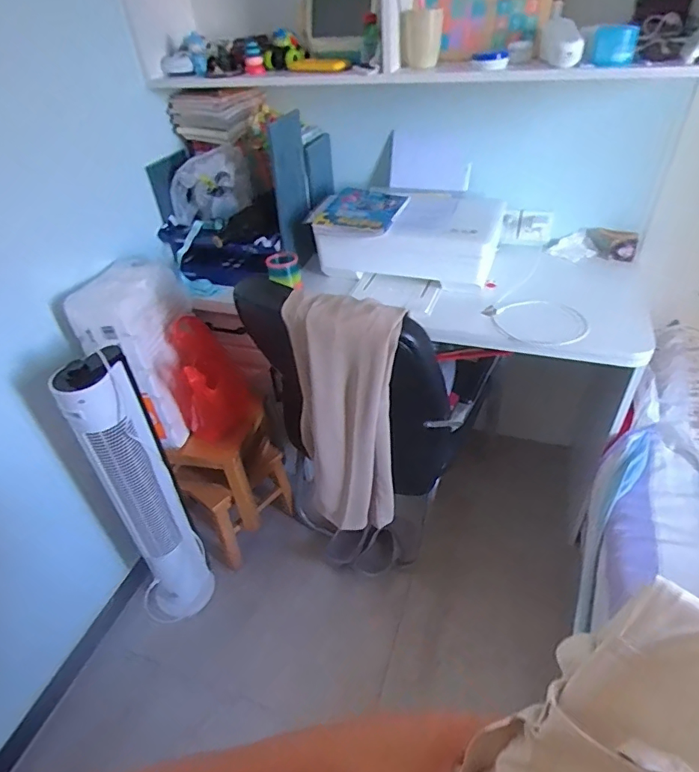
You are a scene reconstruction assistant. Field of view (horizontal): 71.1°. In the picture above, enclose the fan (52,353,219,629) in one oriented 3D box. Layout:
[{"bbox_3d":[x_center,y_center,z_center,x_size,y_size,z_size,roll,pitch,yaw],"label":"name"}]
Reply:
[{"bbox_3d":[-0.531,0.298,1.253,0.203,0.830,0.199,-26,44,-23],"label":"fan"}]

